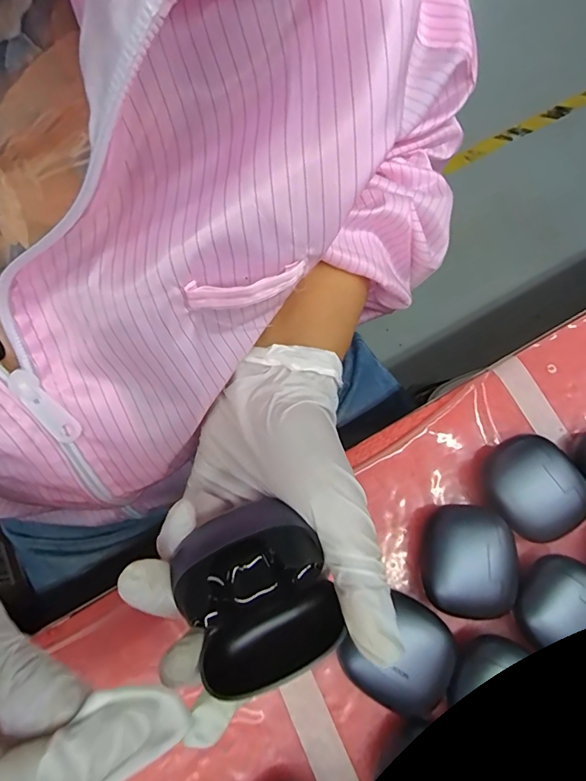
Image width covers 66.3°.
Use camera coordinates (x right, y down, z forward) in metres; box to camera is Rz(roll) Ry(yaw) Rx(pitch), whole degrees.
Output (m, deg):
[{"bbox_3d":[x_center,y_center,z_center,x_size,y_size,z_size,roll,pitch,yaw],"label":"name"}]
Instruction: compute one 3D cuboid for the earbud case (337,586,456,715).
[{"bbox_3d":[0.055,0.135,0.233,0.051,0.031,0.046,-44,79,-12],"label":"earbud case"}]

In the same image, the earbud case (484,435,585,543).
[{"bbox_3d":[0.136,0.056,0.258,0.045,0.031,0.055,-27,77,-9],"label":"earbud case"}]

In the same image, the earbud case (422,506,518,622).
[{"bbox_3d":[0.094,0.093,0.246,0.047,0.032,0.055,8,74,1],"label":"earbud case"}]

